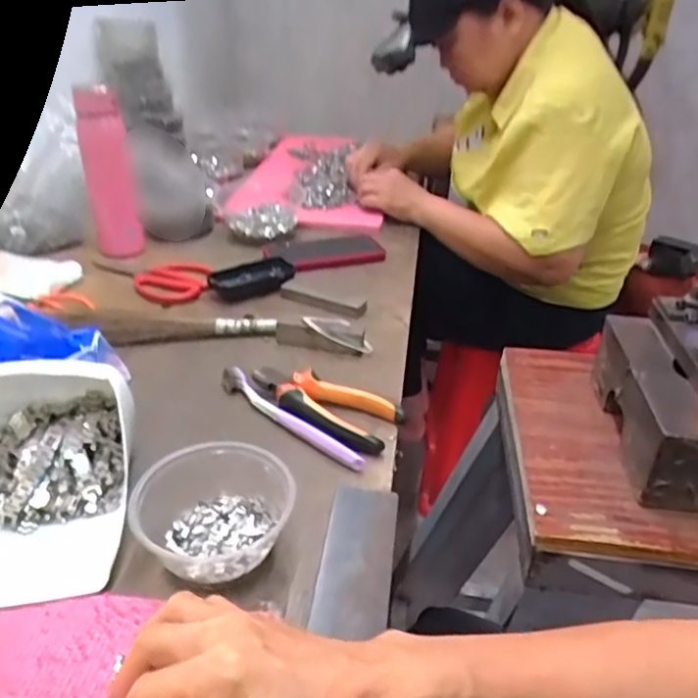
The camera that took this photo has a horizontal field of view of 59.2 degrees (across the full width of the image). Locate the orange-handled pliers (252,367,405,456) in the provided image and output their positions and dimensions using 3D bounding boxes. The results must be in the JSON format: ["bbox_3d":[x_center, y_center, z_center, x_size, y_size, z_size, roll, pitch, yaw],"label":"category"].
[{"bbox_3d":[-0.030,0.054,0.564,0.148,0.027,0.067,14,33,20],"label":"orange-handled pliers"}]

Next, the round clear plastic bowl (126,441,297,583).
[{"bbox_3d":[-0.094,0.113,0.433,0.106,0.052,0.096,-13,34,-21],"label":"round clear plastic bowl"}]

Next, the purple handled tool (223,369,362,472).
[{"bbox_3d":[-0.057,0.061,0.561,0.185,0.019,0.018,29,39,34],"label":"purple handled tool"}]

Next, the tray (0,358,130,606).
[{"bbox_3d":[-0.241,0.082,0.437,0.158,0.080,0.174,-4,32,-9],"label":"tray"}]

